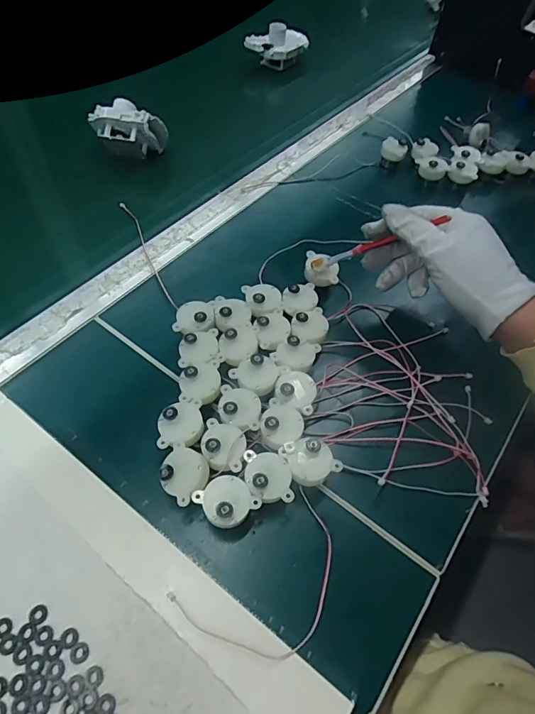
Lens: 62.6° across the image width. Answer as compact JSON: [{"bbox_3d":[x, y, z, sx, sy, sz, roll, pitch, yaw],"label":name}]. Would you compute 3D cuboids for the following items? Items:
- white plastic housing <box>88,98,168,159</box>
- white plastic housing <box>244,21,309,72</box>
[{"bbox_3d":[-0.173,-0.275,0.537,0.089,0.054,0.047,16,56,8],"label":"white plastic housing"},{"bbox_3d":[0.016,-0.497,0.704,0.104,0.053,0.044,-9,56,-10],"label":"white plastic housing"}]

